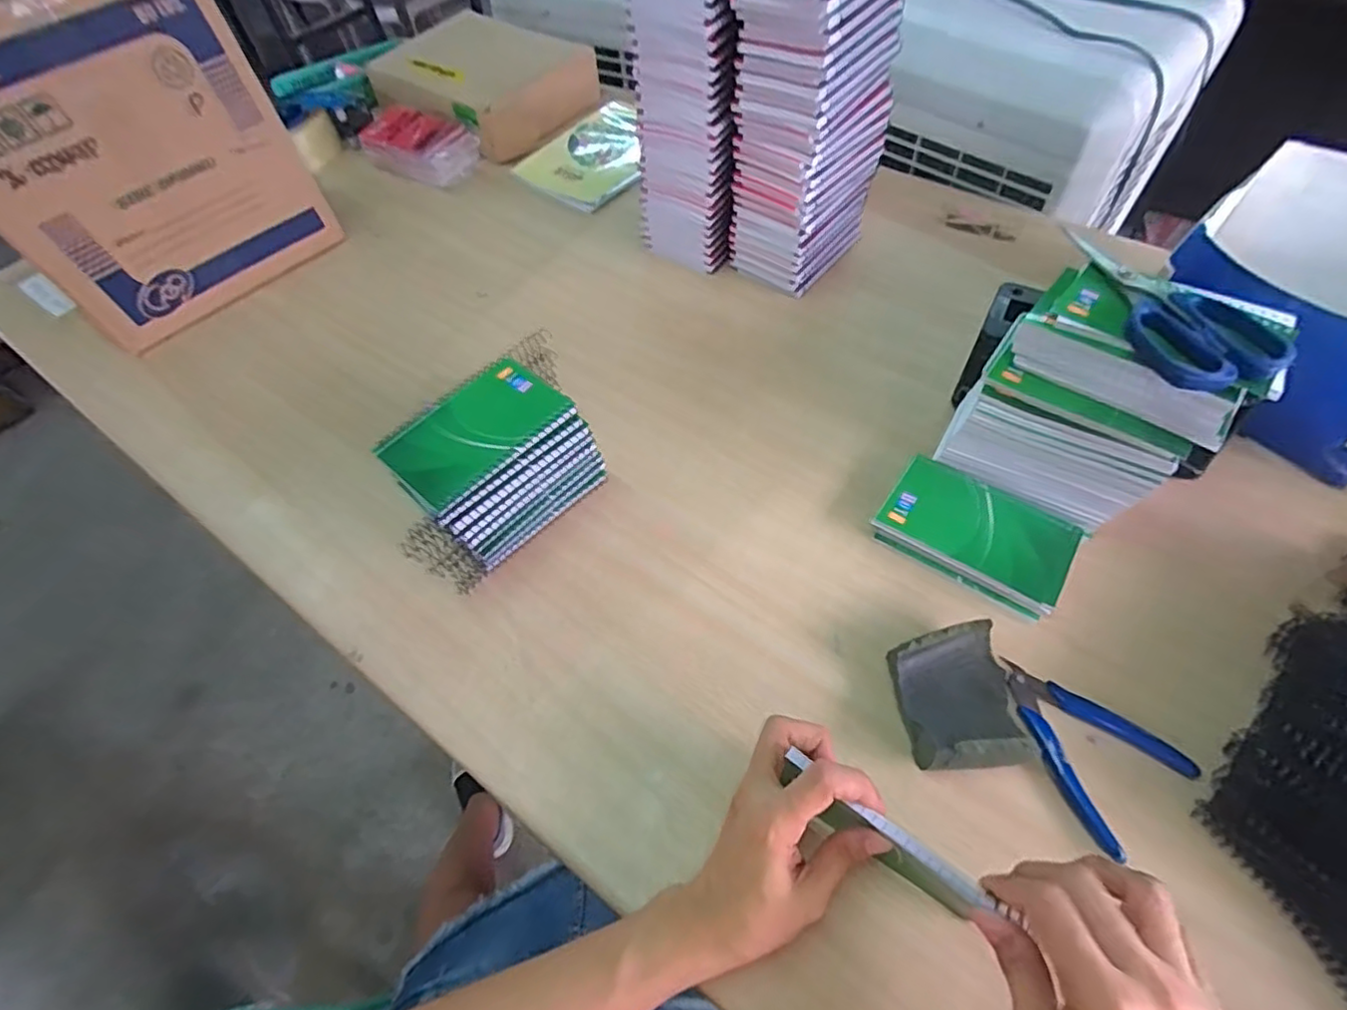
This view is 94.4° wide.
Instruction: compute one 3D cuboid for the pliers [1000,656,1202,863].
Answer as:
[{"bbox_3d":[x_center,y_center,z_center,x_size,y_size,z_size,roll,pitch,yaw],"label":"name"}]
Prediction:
[{"bbox_3d":[0.277,0.155,0.425,0.093,0.015,0.118,-28,59,-15],"label":"pliers"}]

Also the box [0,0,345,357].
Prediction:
[{"bbox_3d":[-0.609,-0.399,0.652,0.213,0.345,0.285,31,63,21],"label":"box"}]

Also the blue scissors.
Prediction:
[{"bbox_3d":[0.345,-0.137,0.425,0.085,0.016,0.157,-4,57,2],"label":"blue scissors"}]

